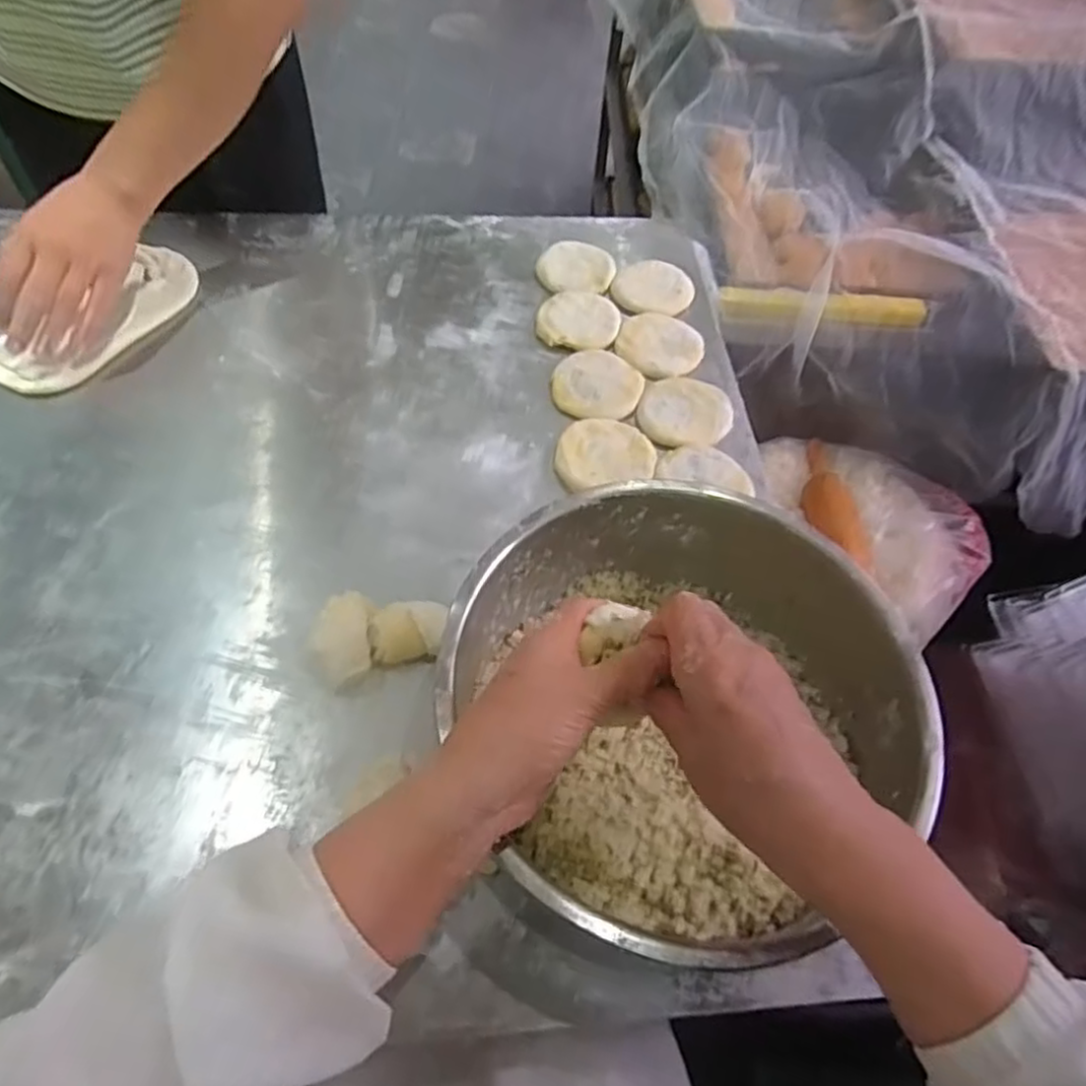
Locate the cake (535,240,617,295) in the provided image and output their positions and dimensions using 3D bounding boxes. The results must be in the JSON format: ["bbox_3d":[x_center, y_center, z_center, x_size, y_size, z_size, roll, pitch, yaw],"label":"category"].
[{"bbox_3d":[0.035,-0.305,0.781,0.084,0.012,0.091,2,56,-3],"label":"cake"}]

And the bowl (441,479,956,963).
[{"bbox_3d":[0.087,0.099,0.458,0.260,0.108,0.266,2,57,-3],"label":"bowl"}]

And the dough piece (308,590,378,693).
[{"bbox_3d":[-0.142,0.072,0.503,0.040,0.045,0.060,1,57,-3],"label":"dough piece"}]

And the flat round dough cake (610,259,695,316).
[{"bbox_3d":[0.120,-0.275,0.770,0.083,0.017,0.085,2,56,-3],"label":"flat round dough cake"}]

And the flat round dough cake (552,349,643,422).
[{"bbox_3d":[0.053,-0.155,0.682,0.084,0.011,0.082,2,56,-3],"label":"flat round dough cake"}]

